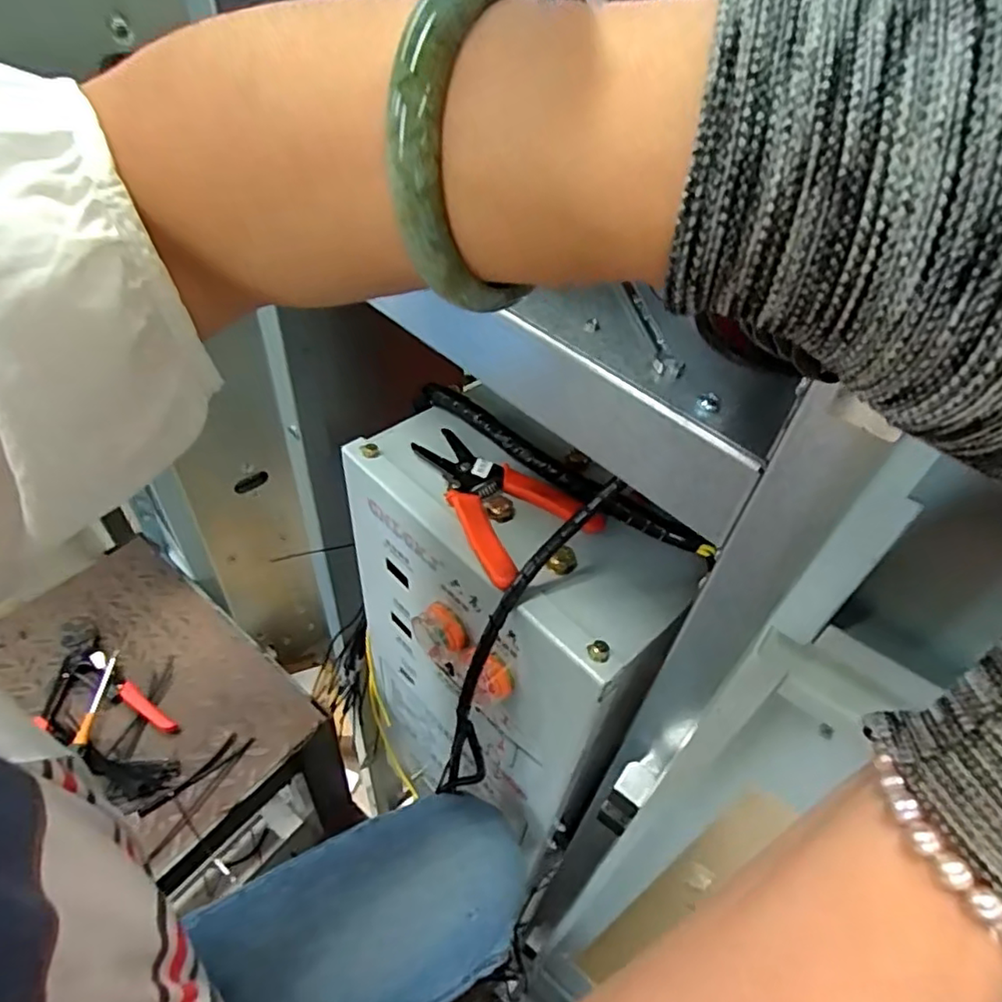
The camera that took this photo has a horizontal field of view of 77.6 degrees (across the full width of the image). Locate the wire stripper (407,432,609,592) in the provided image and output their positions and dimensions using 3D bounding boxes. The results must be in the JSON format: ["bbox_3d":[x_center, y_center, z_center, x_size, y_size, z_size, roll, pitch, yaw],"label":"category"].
[{"bbox_3d":[-0.008,-0.007,0.460,0.098,0.014,0.142,-31,57,-30],"label":"wire stripper"}]

